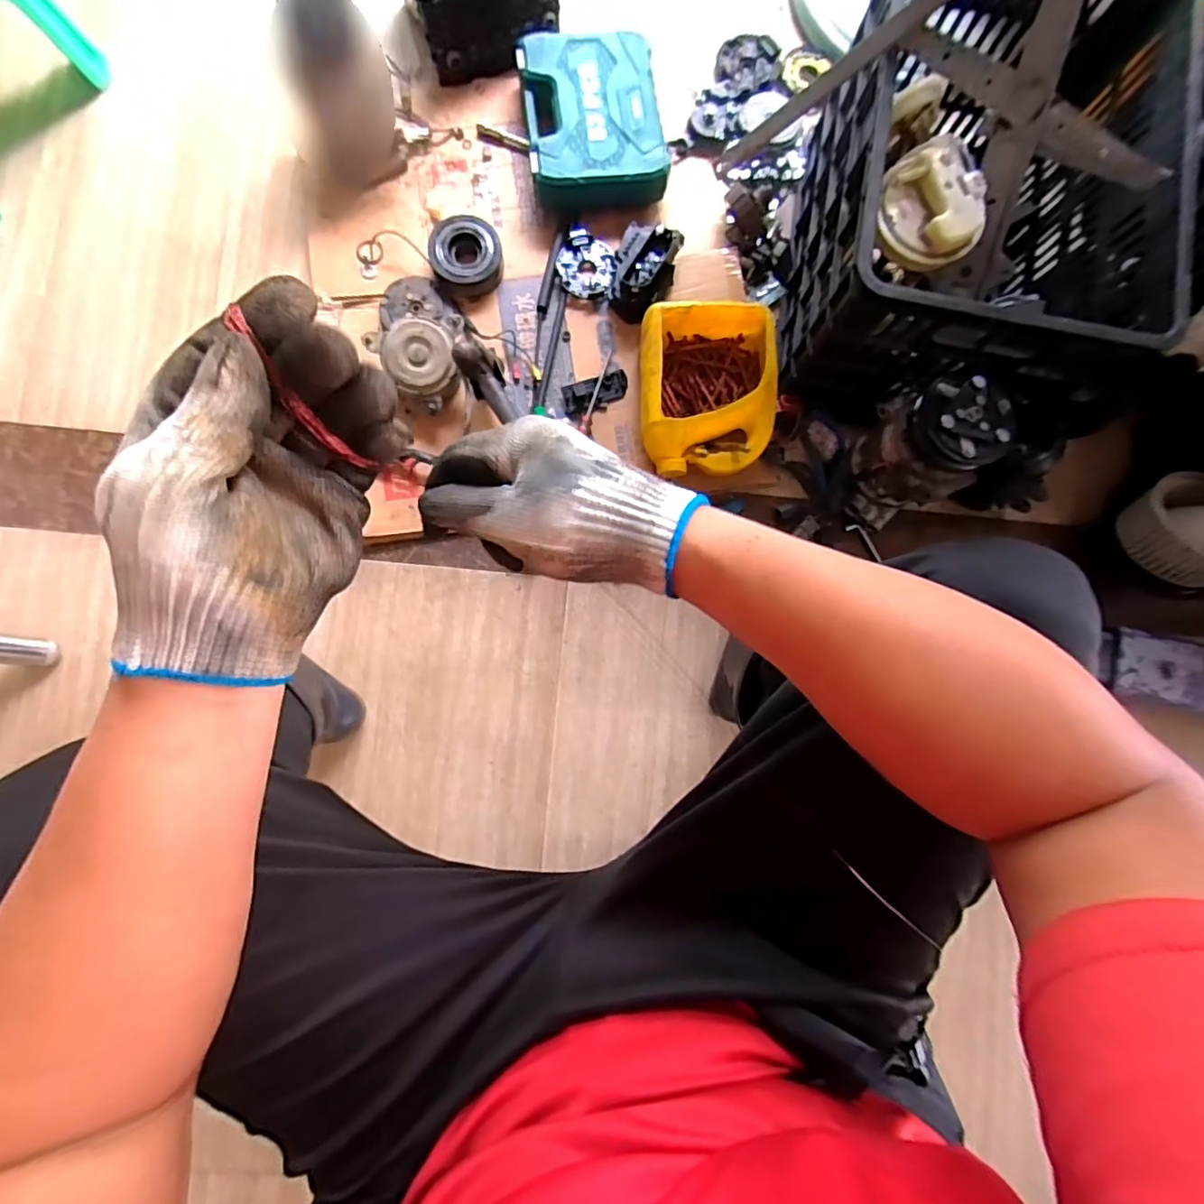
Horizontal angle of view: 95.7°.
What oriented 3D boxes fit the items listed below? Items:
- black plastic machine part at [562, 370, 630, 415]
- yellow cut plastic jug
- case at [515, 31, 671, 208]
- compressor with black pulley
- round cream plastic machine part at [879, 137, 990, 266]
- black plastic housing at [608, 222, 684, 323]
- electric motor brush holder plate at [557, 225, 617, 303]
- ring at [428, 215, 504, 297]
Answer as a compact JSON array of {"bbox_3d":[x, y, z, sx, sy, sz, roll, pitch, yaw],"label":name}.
[{"bbox_3d":[-0.008,-0.298,0.773,0.091,0.019,0.046,-16,86,-3],"label":"black plastic machine part"},{"bbox_3d":[0.139,-0.281,0.737,0.169,0.089,0.215,0,85,-2],"label":"yellow cut plastic jug"},{"bbox_3d":[-0.014,-0.685,0.783,0.187,0.069,0.227,-8,86,-3],"label":"case"},{"bbox_3d":[0.394,-0.188,0.668,0.111,0.148,0.106,0,85,-2],"label":"compressor with black pulley"},{"bbox_3d":[0.341,-0.415,0.565,0.099,0.045,0.099,0,85,-2],"label":"round cream plastic machine part"},{"bbox_3d":[0.054,-0.456,0.764,0.085,0.069,0.124,24,85,0],"label":"black plastic housing"},{"bbox_3d":[-0.023,-0.489,0.789,0.083,0.022,0.101,-3,86,-2],"label":"electric motor brush holder plate"},{"bbox_3d":[-0.194,-0.502,0.786,0.096,0.037,0.101,0,85,-2],"label":"ring"}]

